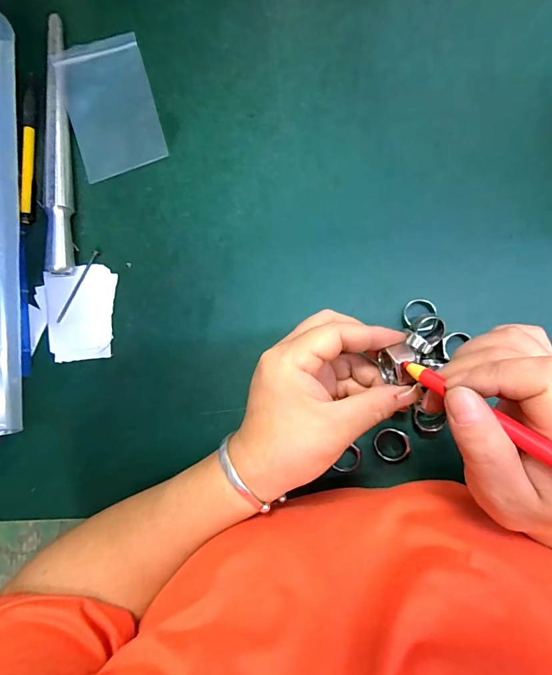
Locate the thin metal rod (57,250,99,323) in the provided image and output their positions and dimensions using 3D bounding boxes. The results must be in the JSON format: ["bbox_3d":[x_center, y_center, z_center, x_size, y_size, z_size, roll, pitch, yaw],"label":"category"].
[{"bbox_3d":[-0.183,-0.047,0.352,0.006,0.005,0.075,29,91,8],"label":"thin metal rod"}]

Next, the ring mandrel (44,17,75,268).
[{"bbox_3d":[-0.195,-0.175,0.346,0.017,0.023,0.235,-4,87,8],"label":"ring mandrel"}]

